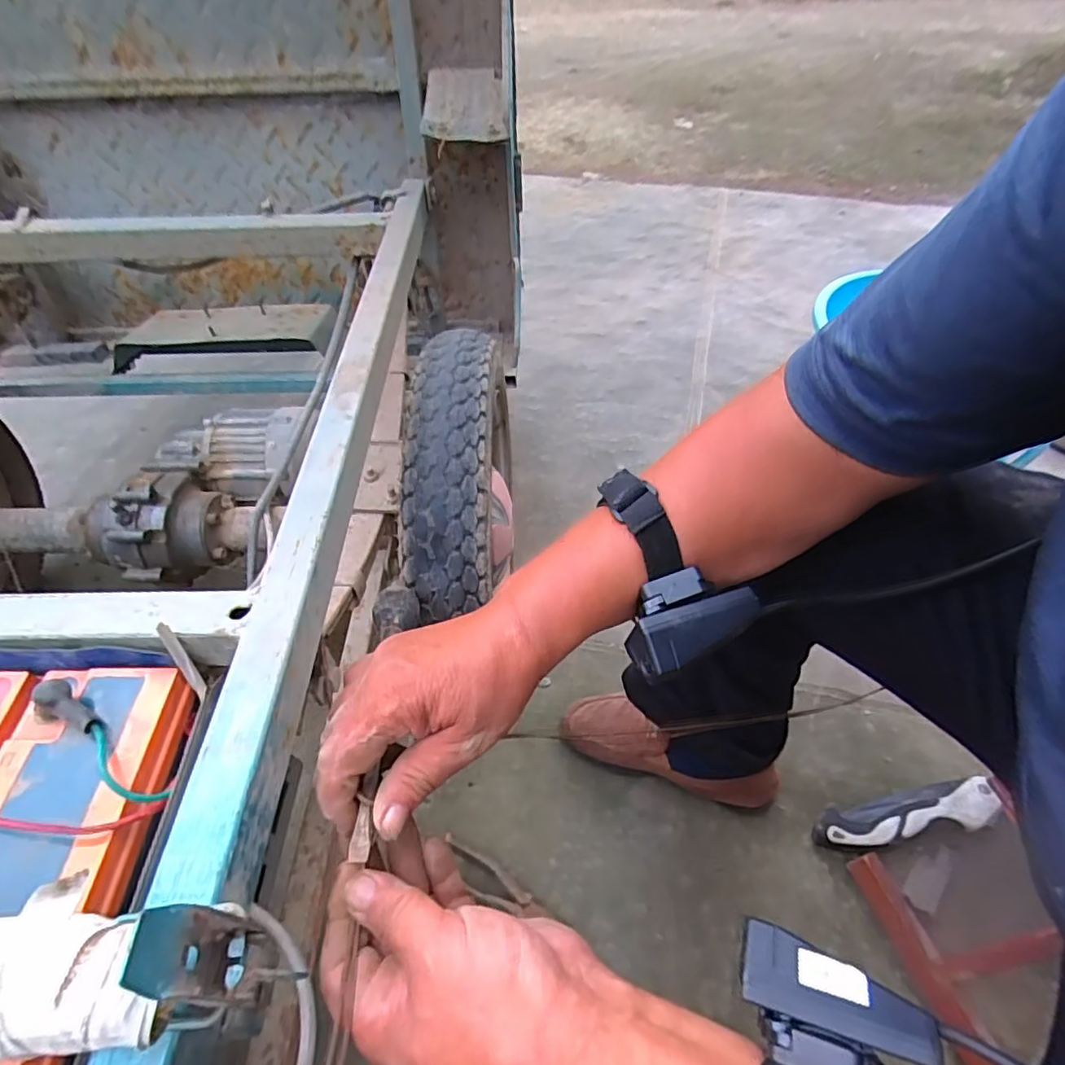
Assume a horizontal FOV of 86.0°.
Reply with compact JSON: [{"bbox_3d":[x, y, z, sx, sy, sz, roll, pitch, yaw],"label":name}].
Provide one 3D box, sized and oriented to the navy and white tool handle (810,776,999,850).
[{"bbox_3d":[0.418,0.326,0.653,0.191,0.040,0.053,-8,50,-5],"label":"navy and white tool handle"}]

